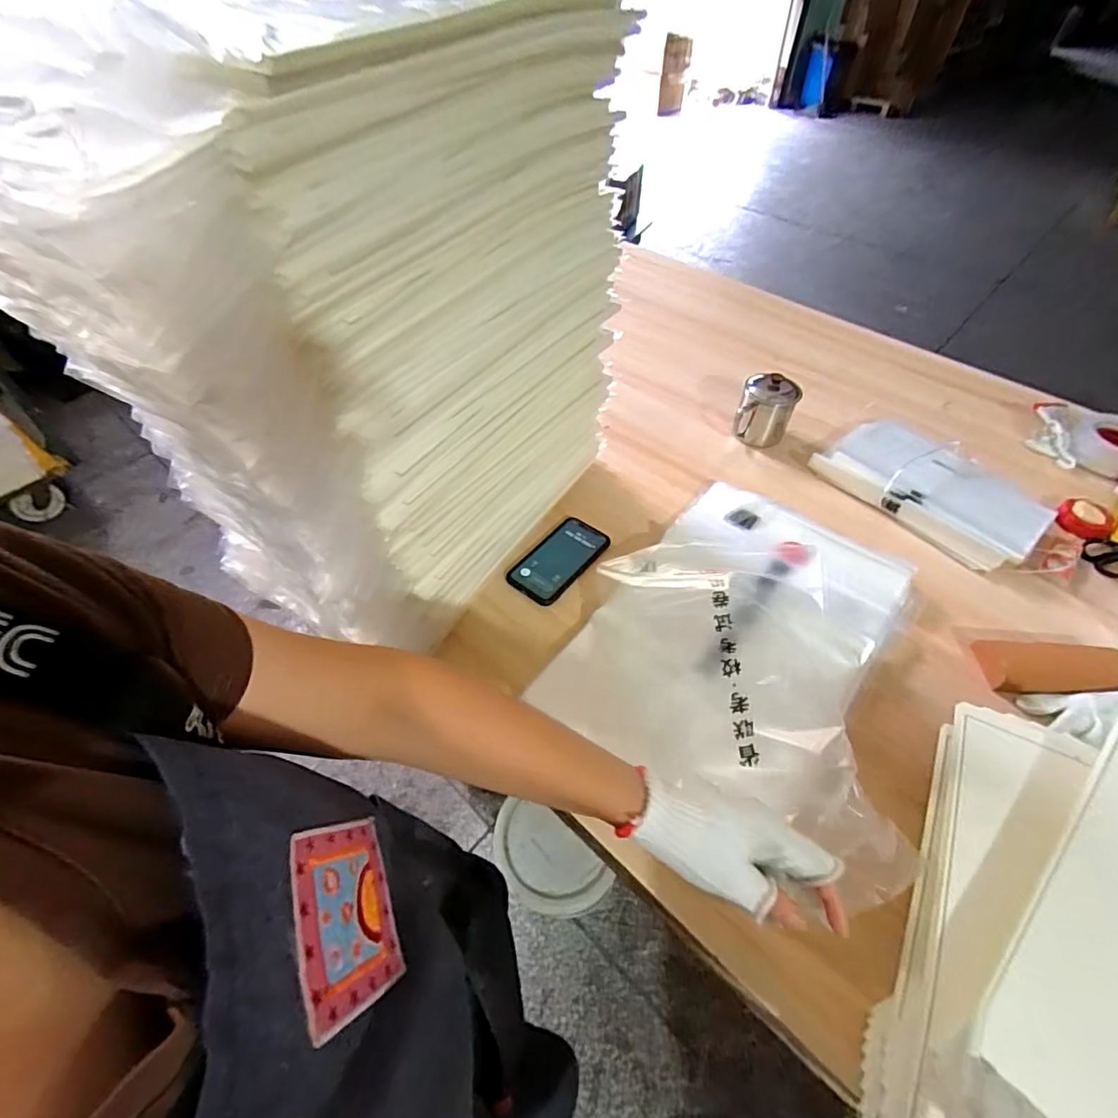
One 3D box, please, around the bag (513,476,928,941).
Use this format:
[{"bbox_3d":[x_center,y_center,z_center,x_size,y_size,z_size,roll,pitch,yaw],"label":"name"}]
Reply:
[{"bbox_3d":[0.225,0.049,0.629,0.335,0.134,0.468,25,54,17],"label":"bag"}]

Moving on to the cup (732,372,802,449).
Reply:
[{"bbox_3d":[0.343,-0.239,0.910,0.083,0.114,0.082,1,51,-1],"label":"cup"}]

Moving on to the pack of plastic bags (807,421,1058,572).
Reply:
[{"bbox_3d":[0.574,-0.120,0.828,0.194,0.042,0.305,-32,59,-25],"label":"pack of plastic bags"}]

